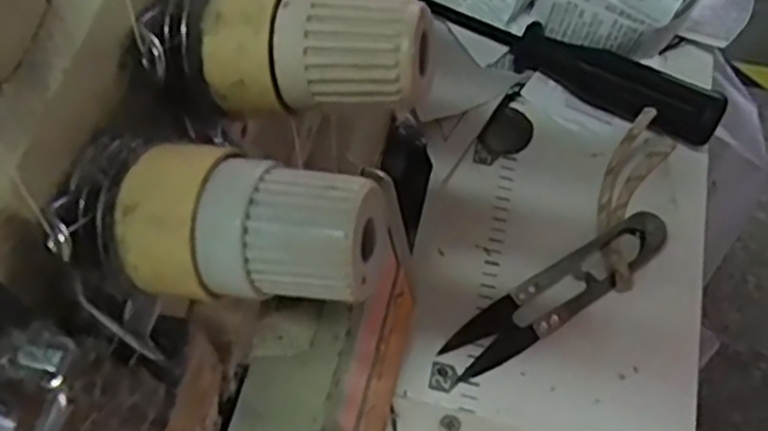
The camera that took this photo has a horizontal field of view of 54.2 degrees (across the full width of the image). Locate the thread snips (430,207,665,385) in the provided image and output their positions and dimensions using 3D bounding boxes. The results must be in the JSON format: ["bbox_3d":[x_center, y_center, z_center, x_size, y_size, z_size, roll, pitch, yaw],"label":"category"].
[{"bbox_3d":[0.068,0.028,0.289,0.098,0.010,0.021,-29,69,-15],"label":"thread snips"}]

